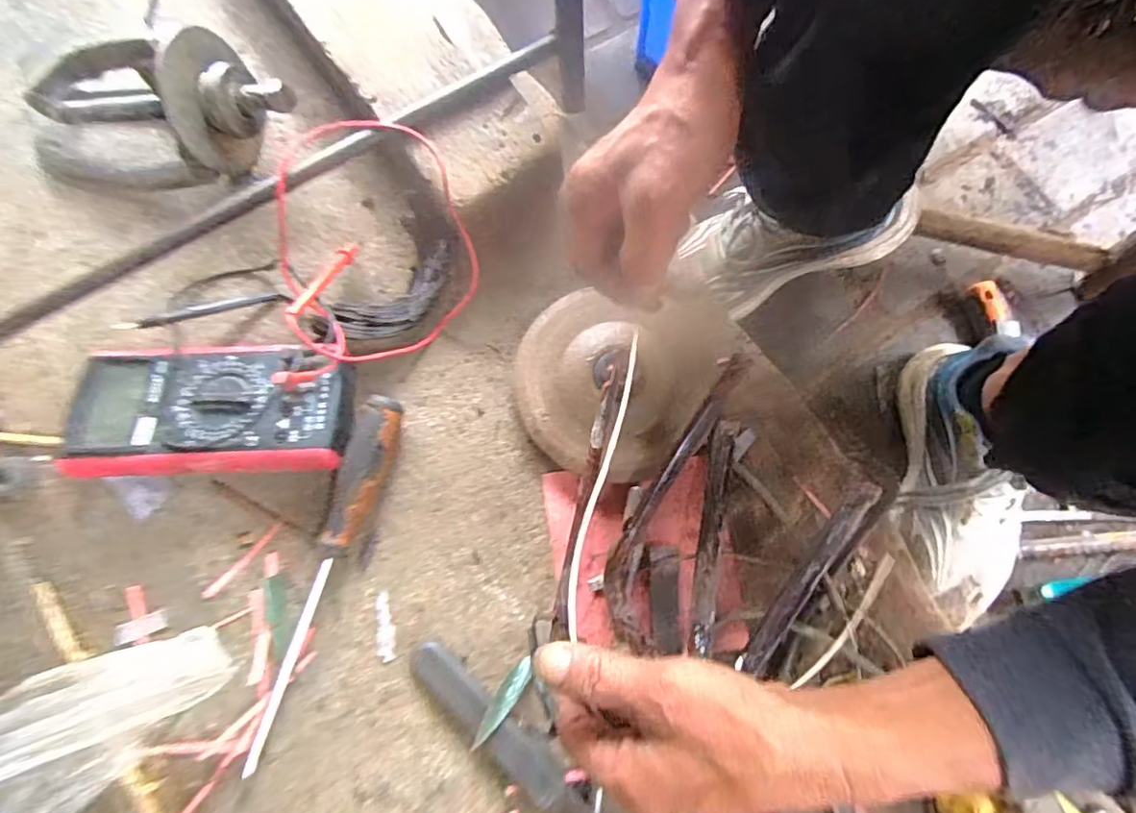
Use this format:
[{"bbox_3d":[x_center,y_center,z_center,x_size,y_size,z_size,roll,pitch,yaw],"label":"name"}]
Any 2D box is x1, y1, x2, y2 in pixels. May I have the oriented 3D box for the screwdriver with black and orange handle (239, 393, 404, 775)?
[{"bbox_3d":[-0.163,0.109,0.389,0.033,0.031,0.239,20,76,7],"label":"screwdriver with black and orange handle"}]

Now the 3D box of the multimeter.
[{"bbox_3d":[-0.238,0.003,0.412,0.185,0.045,0.092,-3,76,0],"label":"multimeter"}]

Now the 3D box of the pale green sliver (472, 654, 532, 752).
[{"bbox_3d":[-0.040,0.183,0.371,0.013,0.010,0.058,32,53,9],"label":"pale green sliver"}]

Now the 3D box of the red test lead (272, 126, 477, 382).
[{"bbox_3d":[-0.143,-0.114,0.423,0.142,0.075,0.158,-20,75,-4],"label":"red test lead"}]

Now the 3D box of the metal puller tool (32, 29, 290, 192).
[{"bbox_3d":[-0.316,-0.221,0.449,0.234,0.095,0.093,-1,74,19],"label":"metal puller tool"}]

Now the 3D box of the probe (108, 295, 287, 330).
[{"bbox_3d":[-0.262,-0.069,0.431,0.111,0.008,0.010,-18,74,-23],"label":"probe"}]

